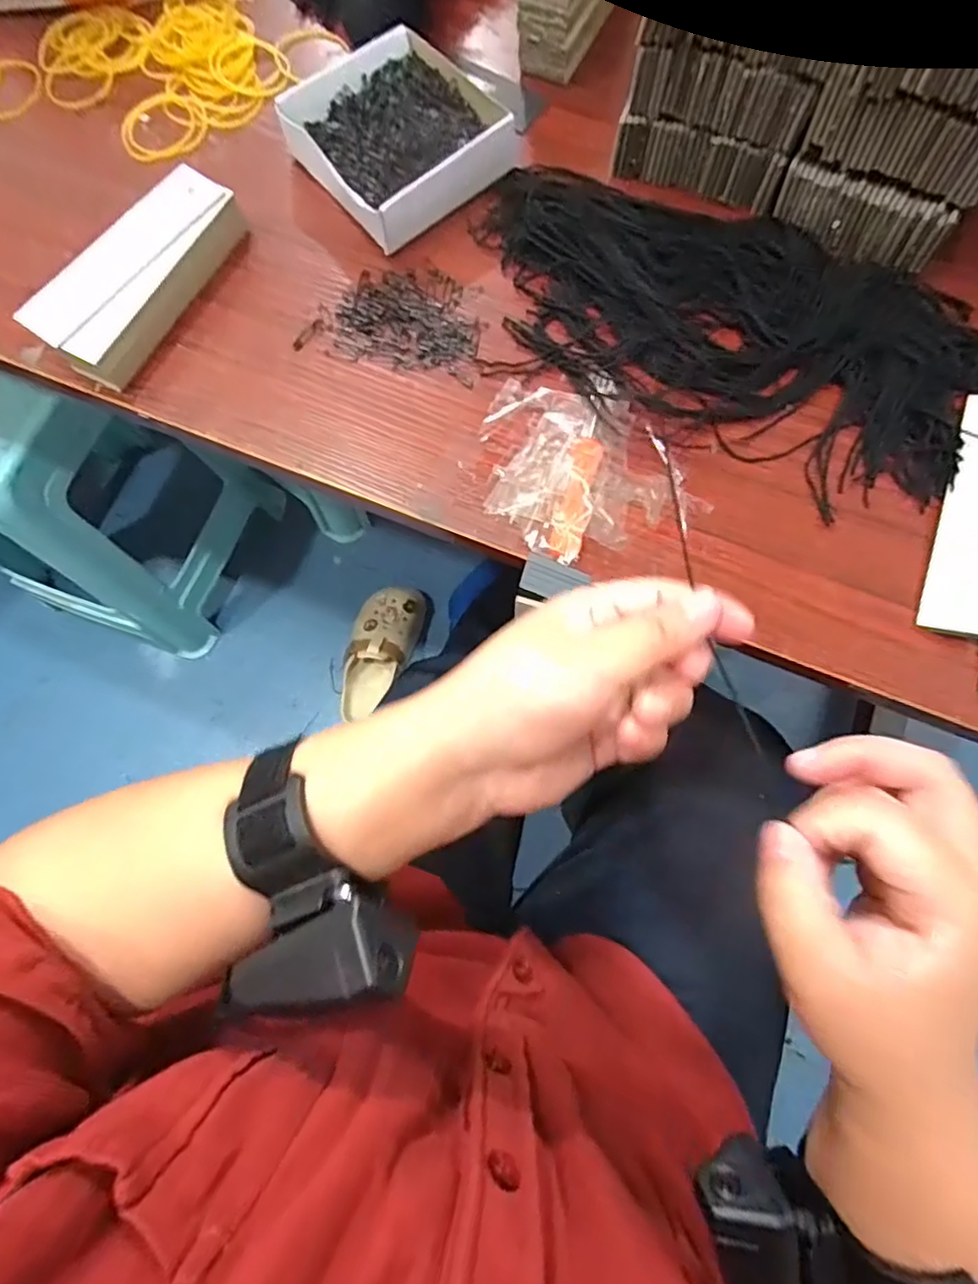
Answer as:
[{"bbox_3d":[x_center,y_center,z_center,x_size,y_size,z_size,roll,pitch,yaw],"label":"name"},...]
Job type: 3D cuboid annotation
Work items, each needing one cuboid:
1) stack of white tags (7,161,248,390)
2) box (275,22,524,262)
[{"bbox_3d":[-0.185,-0.198,0.338,0.043,0.037,0.123,28,77,7],"label":"stack of white tags"},{"bbox_3d":[-0.050,-0.291,0.358,0.106,0.029,0.112,-32,77,-8],"label":"box"}]

